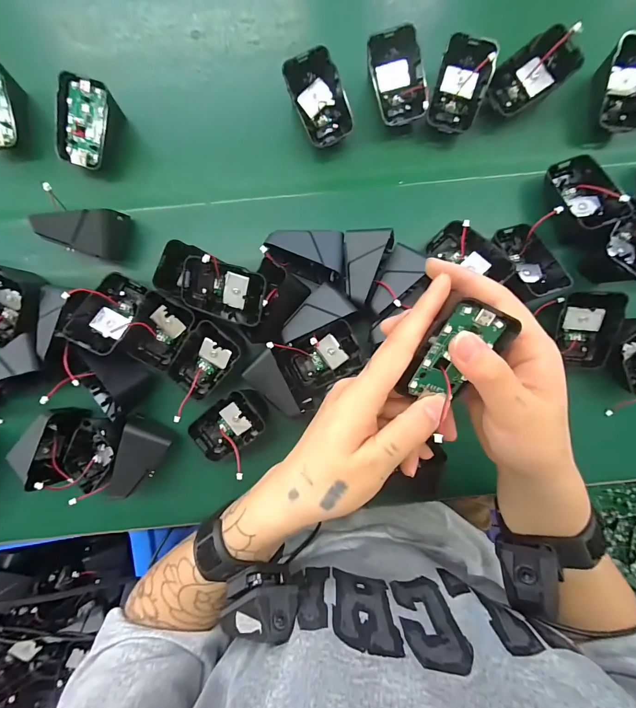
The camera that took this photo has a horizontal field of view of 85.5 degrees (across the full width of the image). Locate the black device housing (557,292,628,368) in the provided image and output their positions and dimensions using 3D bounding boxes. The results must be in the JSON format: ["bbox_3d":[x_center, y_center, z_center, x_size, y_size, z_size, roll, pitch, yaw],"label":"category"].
[{"bbox_3d":[0.235,-0.024,0.304,0.042,0.028,0.069,7,118,24],"label":"black device housing"}]

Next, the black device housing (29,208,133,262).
[{"bbox_3d":[-0.201,-0.108,0.297,0.055,0.047,0.042,16,89,0],"label":"black device housing"}]

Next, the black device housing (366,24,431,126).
[{"bbox_3d":[0.070,-0.242,0.302,0.044,0.016,0.067,-18,120,9],"label":"black device housing"}]

